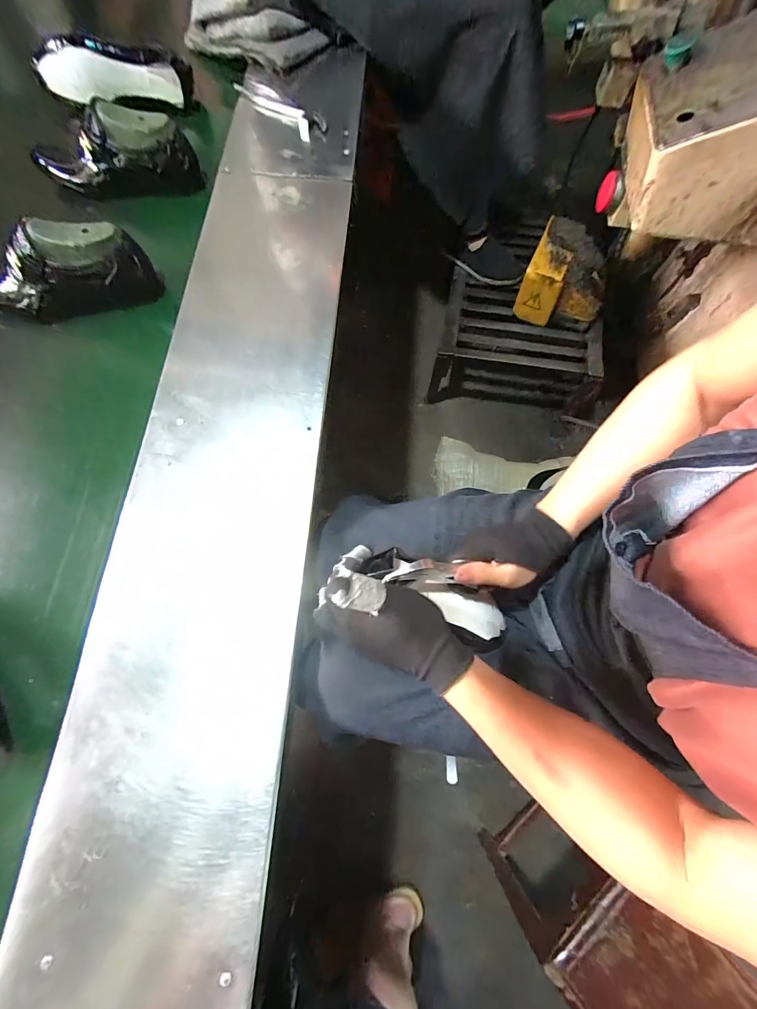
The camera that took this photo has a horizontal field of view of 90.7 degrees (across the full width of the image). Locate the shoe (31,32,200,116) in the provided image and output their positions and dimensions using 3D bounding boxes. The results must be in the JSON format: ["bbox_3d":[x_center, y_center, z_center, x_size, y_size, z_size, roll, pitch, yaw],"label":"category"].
[{"bbox_3d":[-0.474,-0.780,0.677,0.261,0.092,0.078,4,73,1],"label":"shoe"}]

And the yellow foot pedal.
[{"bbox_3d":[0.527,-0.642,1.046,0.222,0.141,0.225,20,74,6],"label":"yellow foot pedal"}]

